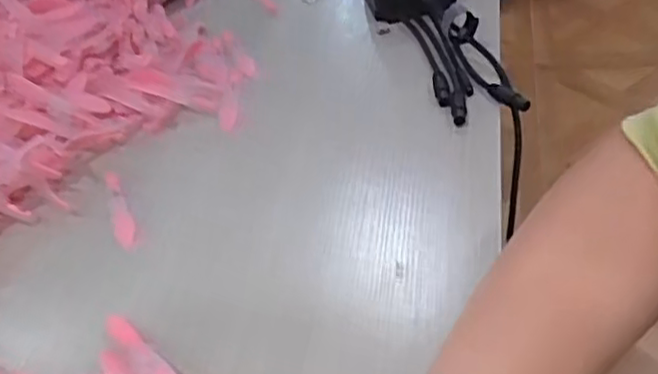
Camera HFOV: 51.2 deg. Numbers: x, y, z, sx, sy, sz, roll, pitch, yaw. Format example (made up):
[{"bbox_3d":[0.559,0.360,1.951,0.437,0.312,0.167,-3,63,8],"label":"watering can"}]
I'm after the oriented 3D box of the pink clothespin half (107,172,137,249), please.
[{"bbox_3d":[-0.145,0.015,0.475,0.014,0.007,0.064,-17,60,-12],"label":"pink clothespin half"}]

